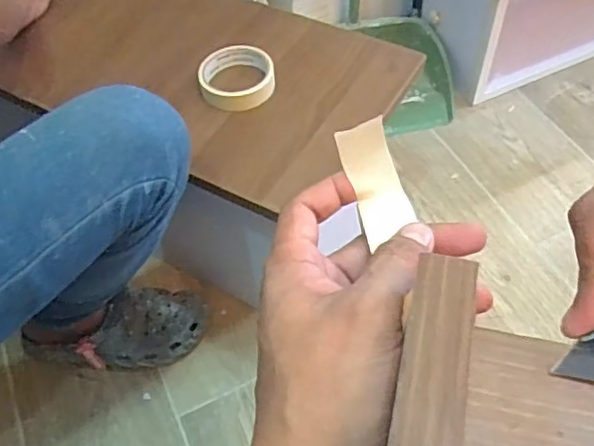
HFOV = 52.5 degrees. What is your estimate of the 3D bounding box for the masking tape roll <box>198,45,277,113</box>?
[{"bbox_3d":[-0.072,-0.175,0.731,0.090,0.023,0.091,-1,54,2],"label":"masking tape roll"}]

